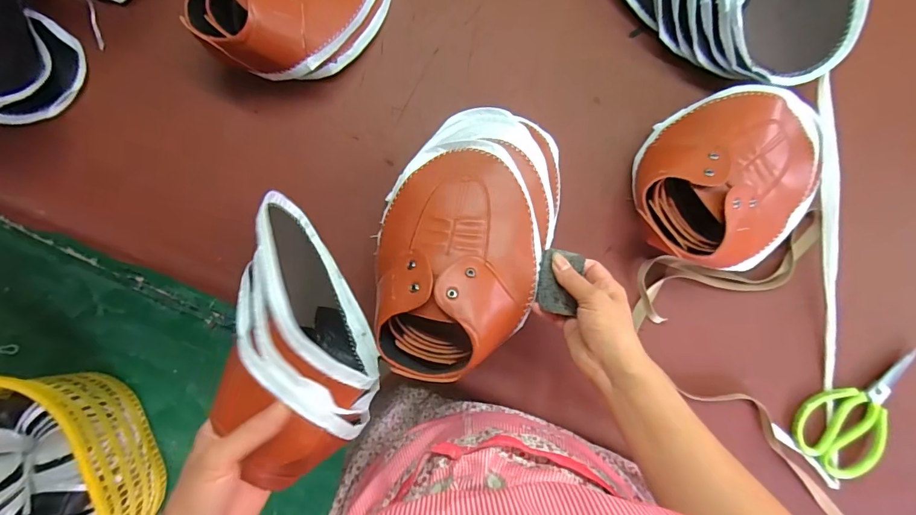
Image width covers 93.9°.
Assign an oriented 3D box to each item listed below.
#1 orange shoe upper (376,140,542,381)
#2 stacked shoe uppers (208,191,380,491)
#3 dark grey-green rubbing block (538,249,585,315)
[{"bbox_3d":[-0.003,-0.001,0.445,0.169,0.065,0.242,5,90,2],"label":"orange shoe upper"},{"bbox_3d":[-0.173,0.068,0.450,0.099,0.199,0.259,-28,87,1],"label":"stacked shoe uppers"},{"bbox_3d":[0.106,0.023,0.453,0.043,0.017,0.064,14,88,2],"label":"dark grey-green rubbing block"}]

